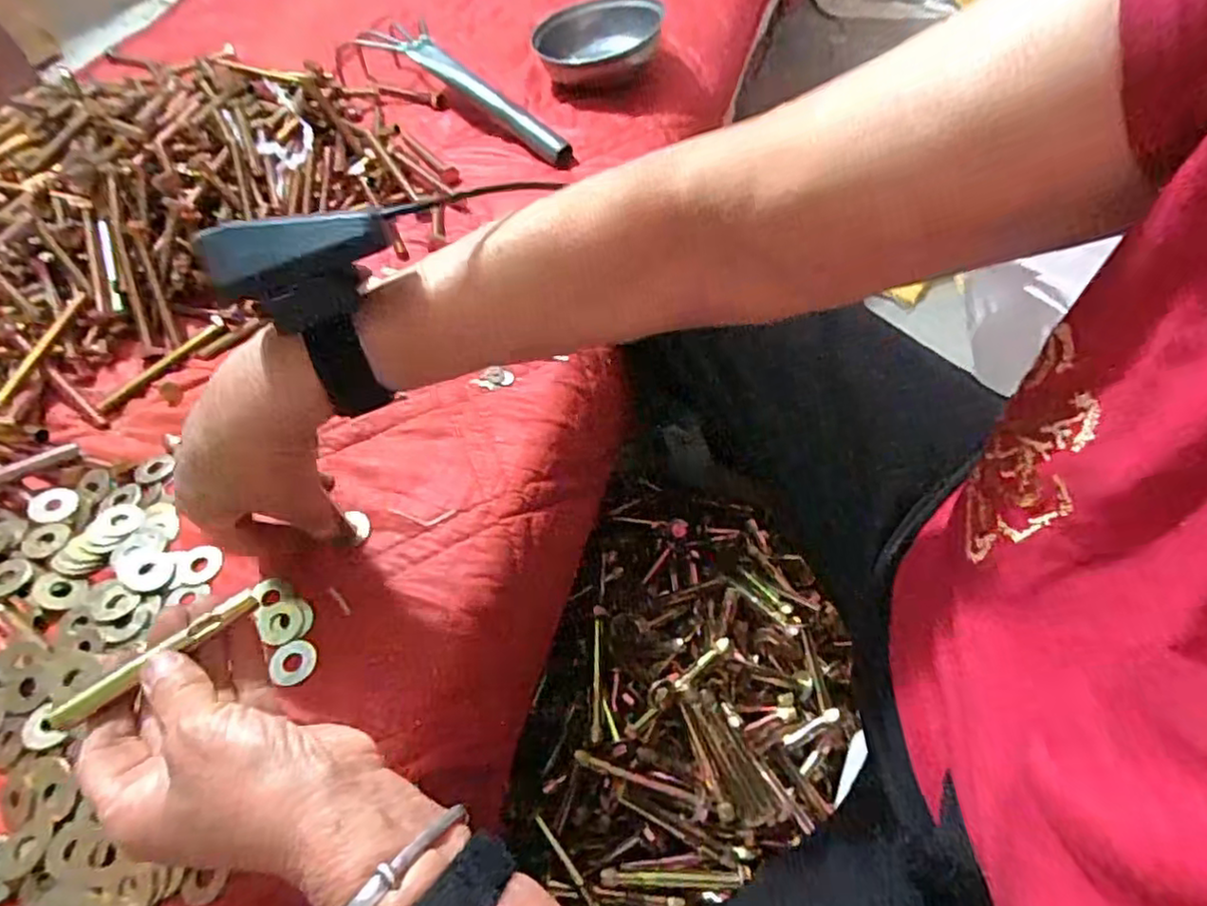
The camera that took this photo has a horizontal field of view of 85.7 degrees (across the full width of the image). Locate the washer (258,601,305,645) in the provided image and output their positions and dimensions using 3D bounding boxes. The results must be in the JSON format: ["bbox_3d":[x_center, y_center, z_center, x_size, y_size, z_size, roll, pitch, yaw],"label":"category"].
[{"bbox_3d":[-0.180,0.094,0.363,0.026,0.005,0.022,30,63,22],"label":"washer"}]

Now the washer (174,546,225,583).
[{"bbox_3d":[-0.240,0.065,0.384,0.029,0.004,0.023,-1,56,3],"label":"washer"}]

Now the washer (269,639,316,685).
[{"bbox_3d":[-0.167,0.112,0.350,0.022,0.004,0.024,-2,56,2],"label":"washer"}]

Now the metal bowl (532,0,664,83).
[{"bbox_3d":[-0.004,-0.425,0.683,0.129,0.046,0.129,-2,54,2],"label":"metal bowl"}]

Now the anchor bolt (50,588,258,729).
[{"bbox_3d":[-0.196,0.089,0.287,0.085,0.007,0.010,-35,60,-27],"label":"anchor bolt"}]

